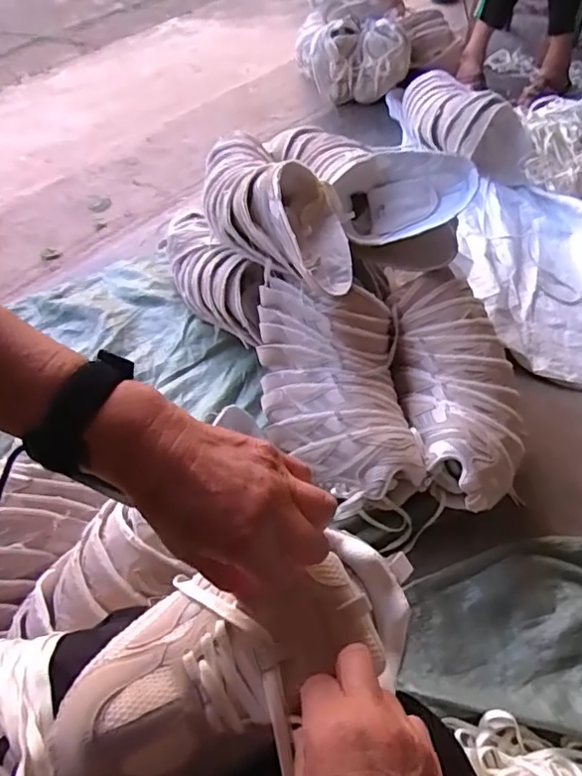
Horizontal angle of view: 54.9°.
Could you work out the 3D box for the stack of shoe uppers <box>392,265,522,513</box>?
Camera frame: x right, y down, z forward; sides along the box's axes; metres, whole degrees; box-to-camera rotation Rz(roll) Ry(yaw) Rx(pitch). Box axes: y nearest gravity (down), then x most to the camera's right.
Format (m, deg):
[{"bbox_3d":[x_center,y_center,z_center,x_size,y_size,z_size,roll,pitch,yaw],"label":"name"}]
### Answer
[{"bbox_3d":[0.253,-0.005,0.863,0.156,0.107,0.381,-4,64,0],"label":"stack of shoe uppers"}]

